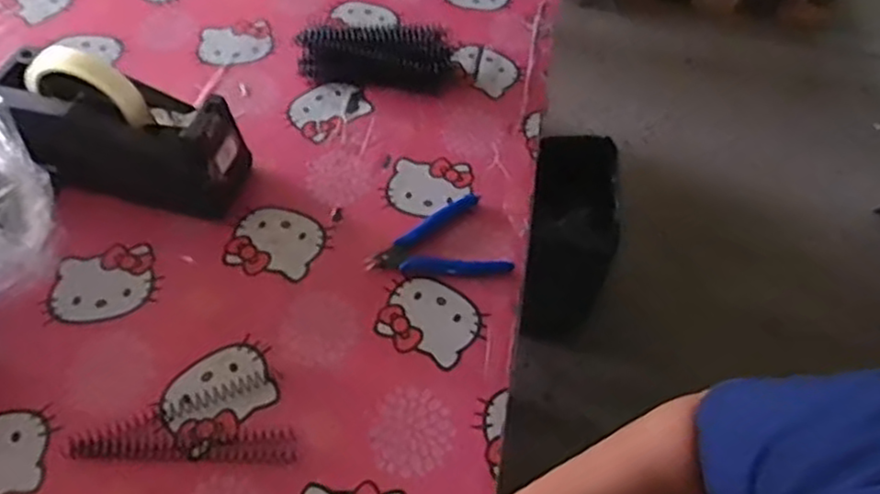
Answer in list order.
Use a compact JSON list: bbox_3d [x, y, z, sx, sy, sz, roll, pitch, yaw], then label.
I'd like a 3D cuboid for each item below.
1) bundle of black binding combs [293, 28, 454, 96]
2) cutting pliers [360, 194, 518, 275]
[{"bbox_3d":[-0.067,-0.197,0.742,0.163,0.044,0.058,-4,55,-7],"label":"bundle of black binding combs"},{"bbox_3d":[-0.006,-0.005,0.615,0.115,0.008,0.086,-11,56,-12],"label":"cutting pliers"}]

